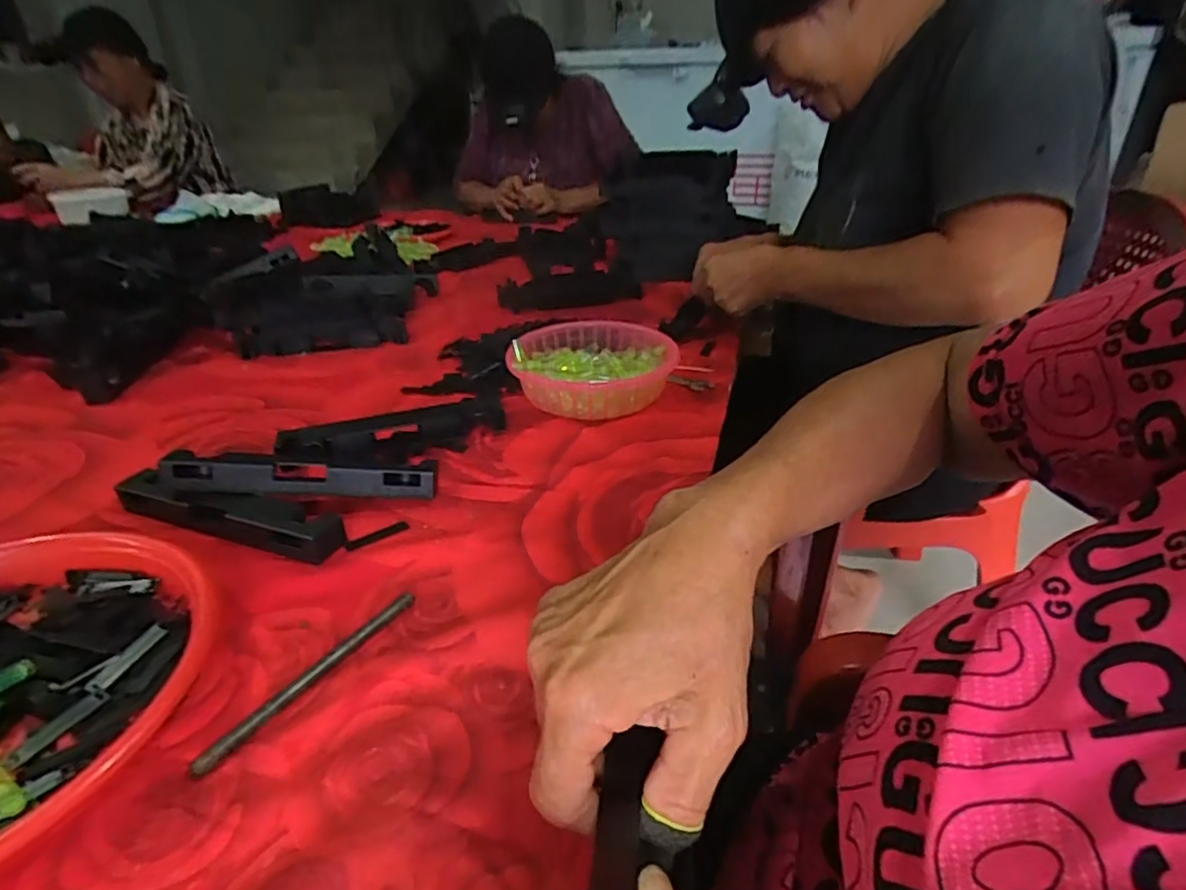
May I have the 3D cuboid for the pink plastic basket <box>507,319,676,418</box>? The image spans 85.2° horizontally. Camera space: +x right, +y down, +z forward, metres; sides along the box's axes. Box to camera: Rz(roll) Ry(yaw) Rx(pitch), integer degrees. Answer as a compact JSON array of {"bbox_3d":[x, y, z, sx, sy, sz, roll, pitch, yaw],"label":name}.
[{"bbox_3d":[0.001,-0.081,0.664,0.169,0.055,0.150,-2,29,-2],"label":"pink plastic basket"}]

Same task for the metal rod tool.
[{"bbox_3d":[-0.152,0.126,0.357,0.009,0.007,0.138,16,33,27],"label":"metal rod tool"}]

